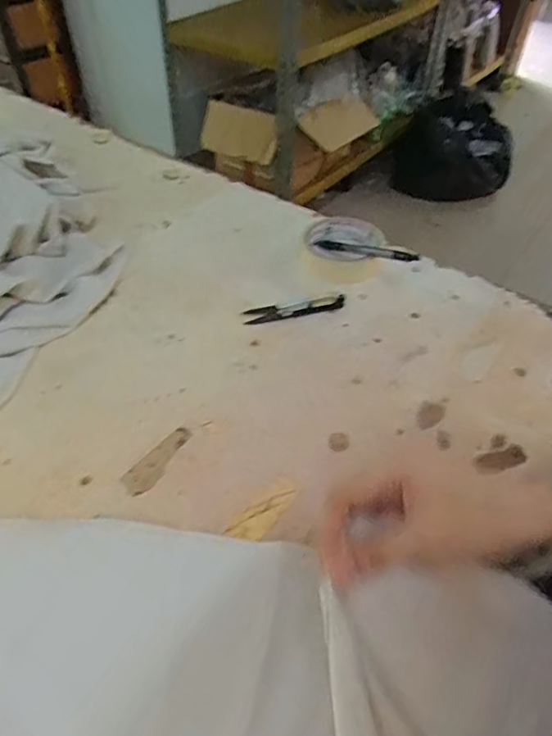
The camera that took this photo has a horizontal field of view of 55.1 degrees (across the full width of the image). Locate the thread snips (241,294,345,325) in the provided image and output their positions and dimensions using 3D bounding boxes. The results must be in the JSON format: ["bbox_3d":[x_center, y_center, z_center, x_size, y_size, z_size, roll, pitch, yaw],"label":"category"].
[{"bbox_3d":[0.019,-0.059,0.531,0.102,0.011,0.025,-5,47,-7],"label":"thread snips"}]

